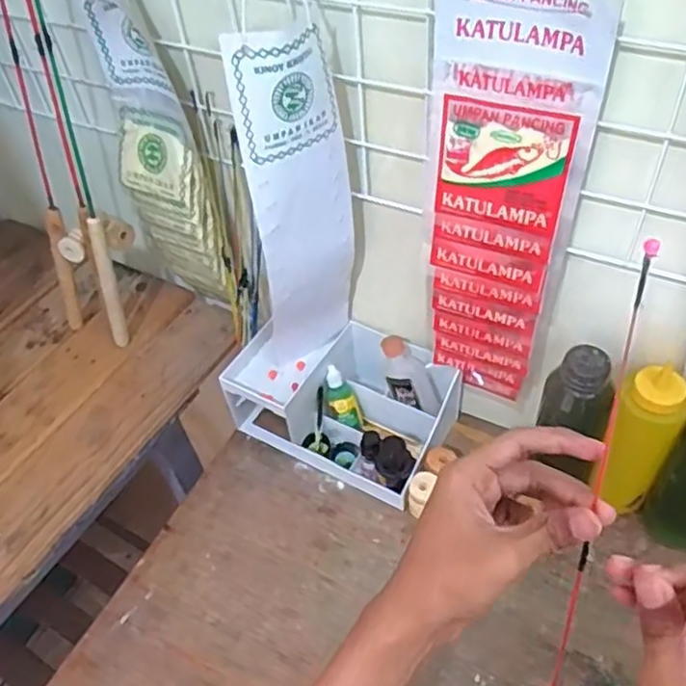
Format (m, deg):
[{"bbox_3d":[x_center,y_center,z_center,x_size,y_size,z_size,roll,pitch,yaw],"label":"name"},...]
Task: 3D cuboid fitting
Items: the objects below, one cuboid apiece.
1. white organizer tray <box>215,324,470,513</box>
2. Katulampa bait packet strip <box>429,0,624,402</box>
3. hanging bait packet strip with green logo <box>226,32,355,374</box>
[{"bbox_3d":[0.004,0.060,0.776,0.221,0.115,0.171,27,57,27],"label":"white organizer tray"},{"bbox_3d":[0.131,-0.090,0.569,0.114,0.389,0.026,19,53,22],"label":"Katulampa bait packet strip"},{"bbox_3d":[-0.042,-0.108,0.628,0.096,0.367,0.063,-20,49,-11],"label":"hanging bait packet strip with green logo"}]

